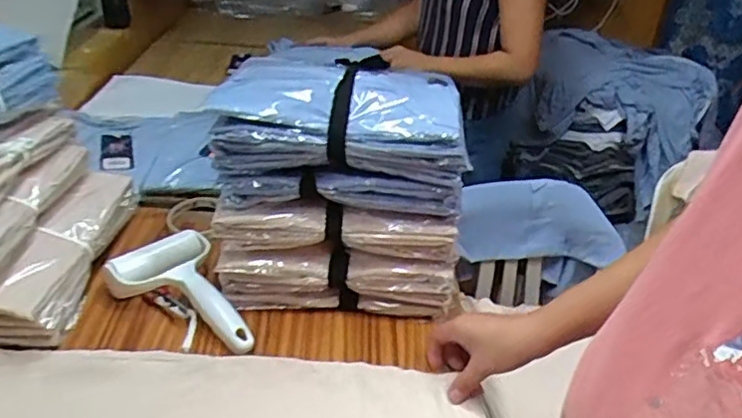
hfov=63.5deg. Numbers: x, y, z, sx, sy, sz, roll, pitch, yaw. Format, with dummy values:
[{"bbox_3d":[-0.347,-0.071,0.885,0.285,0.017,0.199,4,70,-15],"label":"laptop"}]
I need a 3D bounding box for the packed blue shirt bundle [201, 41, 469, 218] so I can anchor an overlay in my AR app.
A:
[{"bbox_3d":[-0.031,-0.098,0.668,0.247,0.104,0.186,4,32,0],"label":"packed blue shirt bundle"}]

